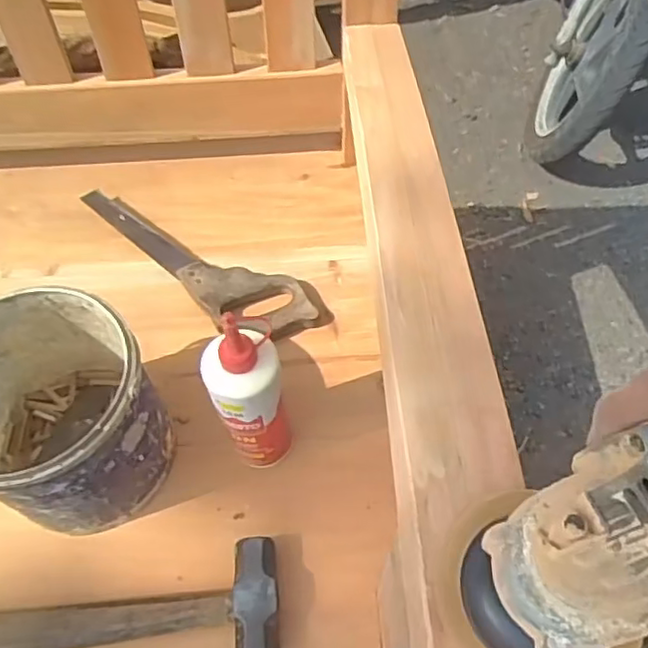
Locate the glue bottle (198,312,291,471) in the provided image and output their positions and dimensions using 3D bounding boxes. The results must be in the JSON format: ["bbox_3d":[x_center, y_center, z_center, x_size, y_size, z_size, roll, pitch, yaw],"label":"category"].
[{"bbox_3d":[-0.069,0.071,0.591,0.068,0.221,0.063,1,58,-2],"label":"glue bottle"}]

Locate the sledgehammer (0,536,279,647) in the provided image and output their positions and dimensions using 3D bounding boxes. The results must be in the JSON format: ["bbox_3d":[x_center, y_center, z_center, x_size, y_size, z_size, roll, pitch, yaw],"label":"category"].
[{"bbox_3d":[-0.194,0.257,0.577,0.305,0.049,0.104,-1,58,-3],"label":"sledgehammer"}]

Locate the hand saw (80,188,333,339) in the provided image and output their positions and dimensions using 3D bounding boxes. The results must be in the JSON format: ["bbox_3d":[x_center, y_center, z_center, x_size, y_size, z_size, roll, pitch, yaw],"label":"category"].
[{"bbox_3d":[-0.168,-0.069,0.782,0.357,0.033,0.099,25,60,13],"label":"hand saw"}]

